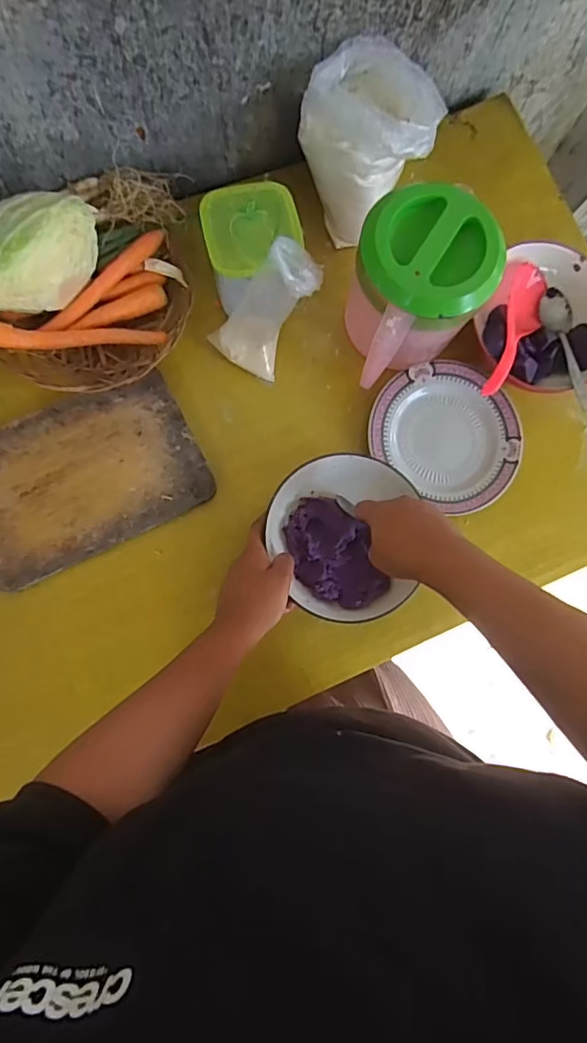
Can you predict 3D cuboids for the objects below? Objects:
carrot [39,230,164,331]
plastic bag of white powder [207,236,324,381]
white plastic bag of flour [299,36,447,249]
[{"bbox_3d":[-0.208,-0.263,0.583,0.160,0.021,0.023,-43,91,-8],"label":"carrot"},{"bbox_3d":[-0.026,-0.224,0.566,0.073,0.152,0.060,43,56,-2],"label":"plastic bag of white powder"},{"bbox_3d":[0.077,-0.429,0.601,0.123,0.123,0.125,-40,91,-8],"label":"white plastic bag of flour"}]

